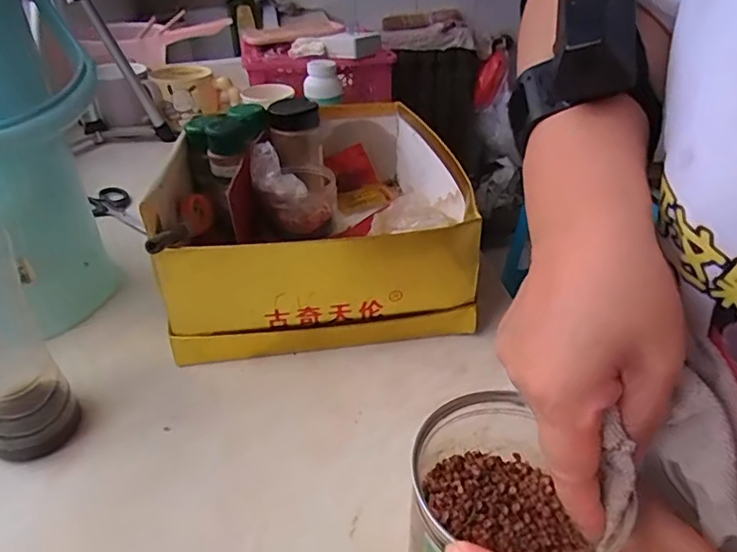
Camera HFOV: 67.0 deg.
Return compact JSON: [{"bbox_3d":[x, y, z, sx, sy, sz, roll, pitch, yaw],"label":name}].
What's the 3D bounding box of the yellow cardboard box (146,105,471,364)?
[{"bbox_3d":[-0.048,-0.069,0.536,0.242,0.105,0.317,-4,35,-4],"label":"yellow cardboard box"}]

